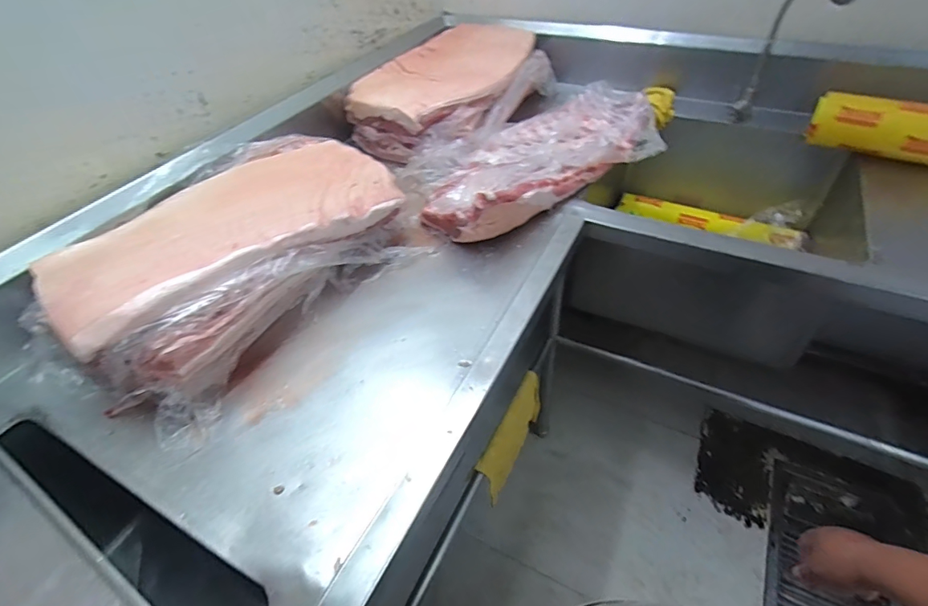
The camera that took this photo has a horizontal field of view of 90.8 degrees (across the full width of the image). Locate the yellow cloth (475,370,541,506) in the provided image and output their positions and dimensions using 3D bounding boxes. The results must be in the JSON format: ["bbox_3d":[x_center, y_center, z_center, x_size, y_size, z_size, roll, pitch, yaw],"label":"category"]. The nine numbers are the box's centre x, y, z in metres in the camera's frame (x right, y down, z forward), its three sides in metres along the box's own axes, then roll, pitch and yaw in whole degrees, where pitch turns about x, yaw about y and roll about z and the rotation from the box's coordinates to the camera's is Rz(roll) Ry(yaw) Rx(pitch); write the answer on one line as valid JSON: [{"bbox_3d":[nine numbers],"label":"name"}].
[{"bbox_3d":[0.114,0.330,1.111,0.047,0.201,0.277,20,49,21],"label":"yellow cloth"}]

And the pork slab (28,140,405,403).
[{"bbox_3d":[-0.376,-0.106,0.786,0.310,0.132,0.567,25,51,24],"label":"pork slab"}]

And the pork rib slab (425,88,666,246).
[{"bbox_3d":[0.152,-0.328,0.999,0.572,0.109,0.312,-25,50,-22],"label":"pork rib slab"}]

